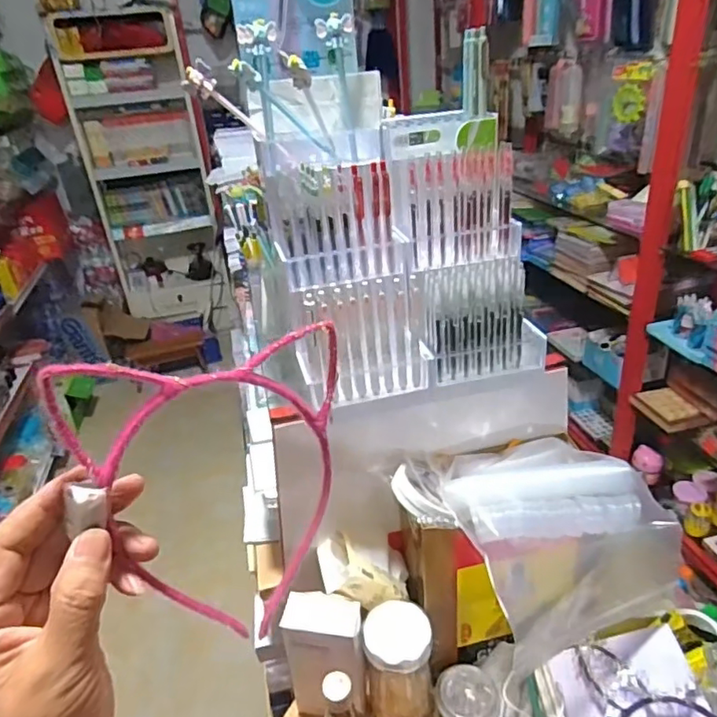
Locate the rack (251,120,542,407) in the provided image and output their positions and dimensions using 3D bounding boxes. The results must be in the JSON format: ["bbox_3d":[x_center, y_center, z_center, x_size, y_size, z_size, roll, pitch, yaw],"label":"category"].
[{"bbox_3d":[0.052,-0.128,0.693,0.293,0.278,0.186,-8,28,-6],"label":"rack"}]

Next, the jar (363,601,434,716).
[{"bbox_3d":[0.054,0.405,0.726,0.082,0.158,0.085,-4,28,2],"label":"jar"}]

